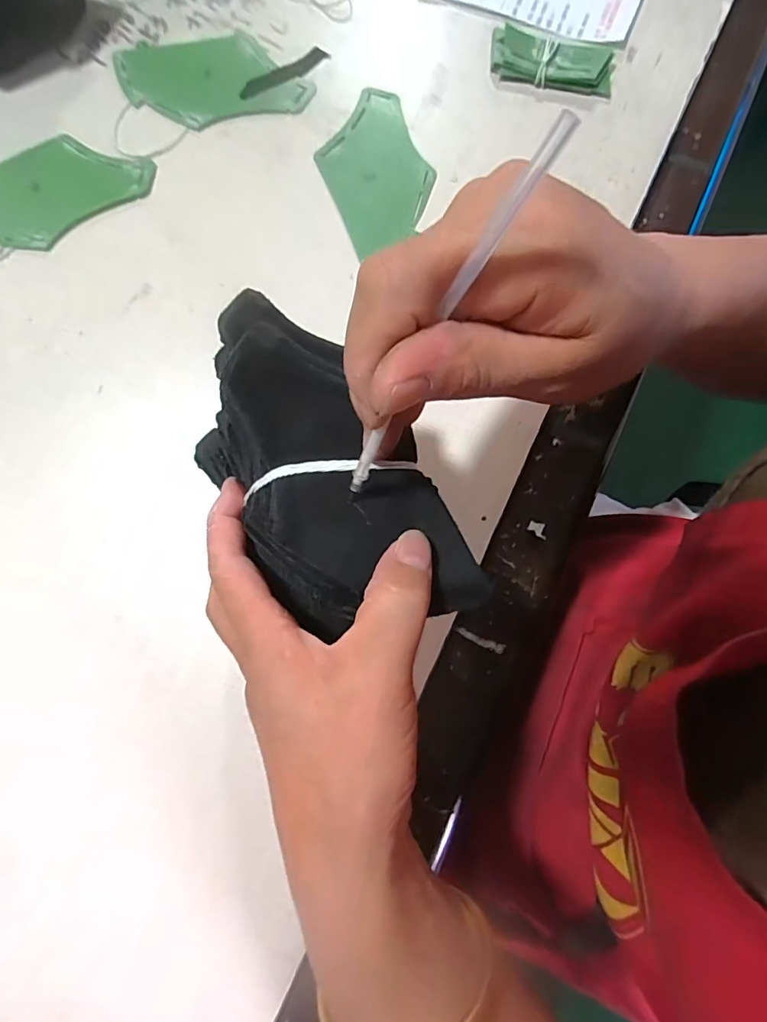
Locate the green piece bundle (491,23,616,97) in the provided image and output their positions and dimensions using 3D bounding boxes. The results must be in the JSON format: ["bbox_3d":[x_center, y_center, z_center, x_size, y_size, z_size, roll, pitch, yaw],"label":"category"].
[{"bbox_3d":[0.112,-0.298,0.333,0.082,0.013,0.033,17,80,4],"label":"green piece bundle"}]

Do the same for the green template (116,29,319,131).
[{"bbox_3d":[-0.116,-0.294,0.342,0.129,0.004,0.071,-2,79,0],"label":"green template"}]

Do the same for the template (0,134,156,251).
[{"bbox_3d":[-0.223,-0.208,0.329,0.138,0.004,0.071,-26,80,-4],"label":"template"}]

